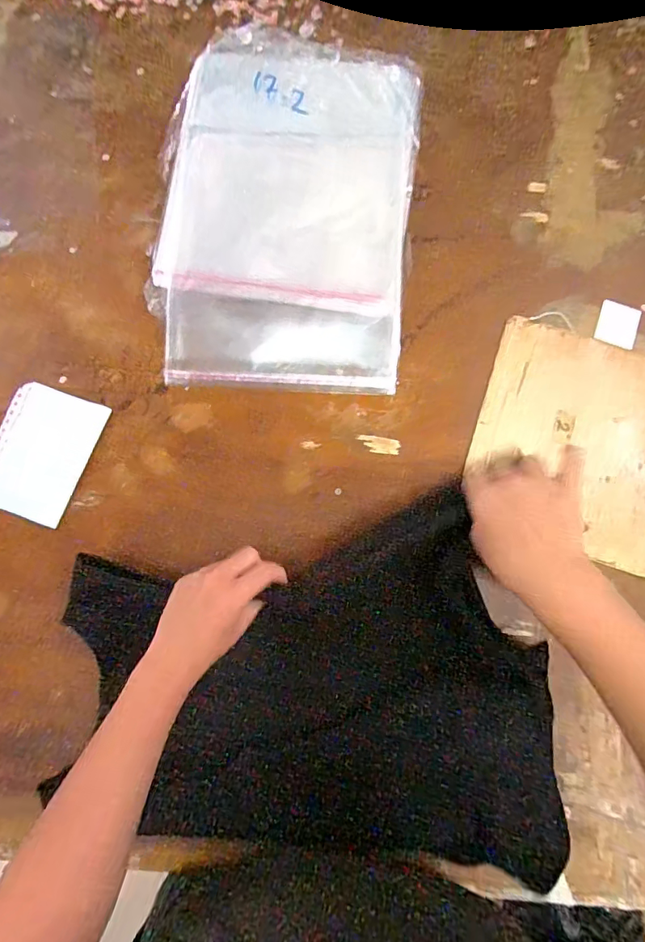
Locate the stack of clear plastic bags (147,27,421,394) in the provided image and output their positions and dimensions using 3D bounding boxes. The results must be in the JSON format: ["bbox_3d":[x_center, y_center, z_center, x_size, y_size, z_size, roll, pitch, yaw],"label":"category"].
[{"bbox_3d":[-0.046,-0.360,0.649,0.330,0.035,0.494,6,79,0],"label":"stack of clear plastic bags"}]

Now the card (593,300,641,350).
[{"bbox_3d":[0.402,-0.200,0.648,0.053,0.004,0.064,18,79,8],"label":"card"}]

